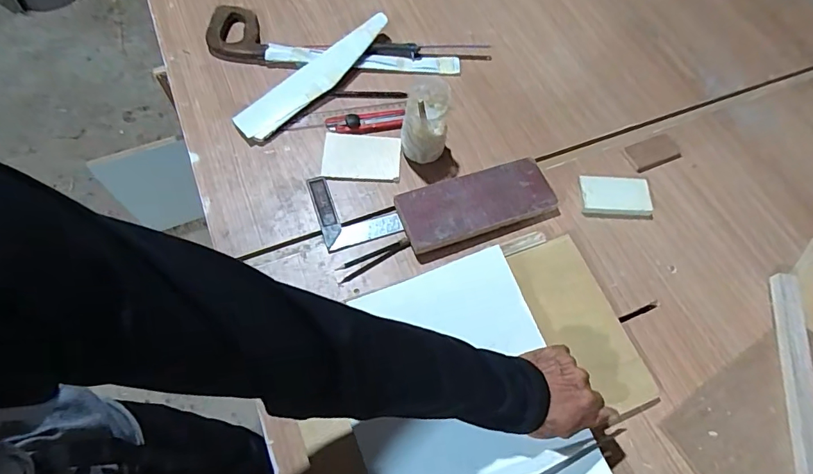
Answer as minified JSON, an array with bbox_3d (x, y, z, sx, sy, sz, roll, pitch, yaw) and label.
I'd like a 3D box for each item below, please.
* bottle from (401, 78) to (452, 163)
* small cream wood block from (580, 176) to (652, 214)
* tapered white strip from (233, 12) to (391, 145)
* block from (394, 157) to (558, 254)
[{"bbox_3d":[0.026,-0.161,0.645,0.064,0.102,0.075,8,64,1],"label":"bottle"},{"bbox_3d":[0.296,-0.059,0.660,0.097,0.011,0.056,1,64,-2],"label":"small cream wood block"},{"bbox_3d":[-0.137,-0.247,0.711,0.288,0.015,0.065,-41,72,-13],"label":"tapered white strip"},{"bbox_3d":[0.097,-0.048,0.633,0.215,0.031,0.086,-17,66,-11],"label":"block"}]

